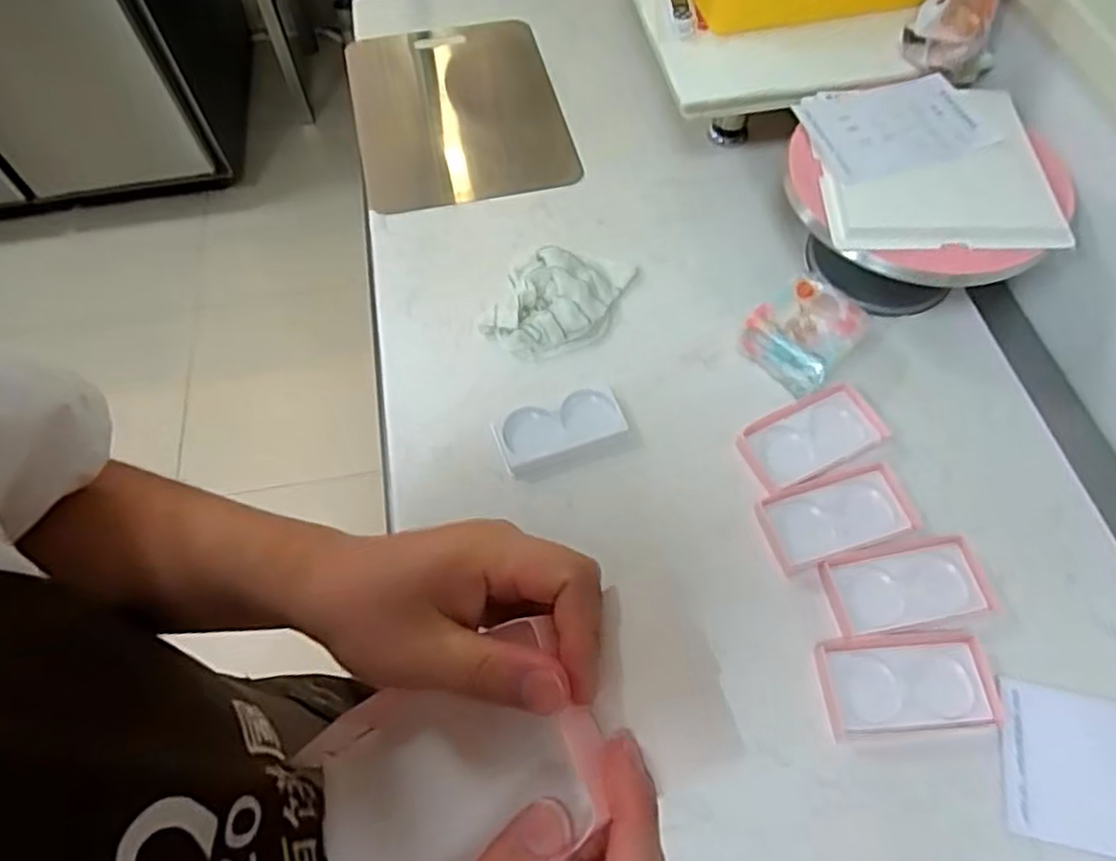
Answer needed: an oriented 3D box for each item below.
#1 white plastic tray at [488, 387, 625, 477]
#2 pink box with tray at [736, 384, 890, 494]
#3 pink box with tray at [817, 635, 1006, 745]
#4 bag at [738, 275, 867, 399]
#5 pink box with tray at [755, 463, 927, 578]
[{"bbox_3d":[0.002,-0.005,0.782,0.140,0.012,0.065,-20,62,-9],"label":"white plastic tray"},{"bbox_3d":[0.275,0.008,0.779,0.156,0.018,0.083,-25,62,-11],"label":"pink box with tray"},{"bbox_3d":[0.322,0.233,0.661,0.148,0.016,0.086,-5,60,0],"label":"pink box with tray"},{"bbox_3d":[0.280,-0.111,0.824,0.107,0.067,0.125,38,68,20],"label":"bag"},{"bbox_3d":[0.291,0.086,0.735,0.157,0.019,0.078,-18,61,-7],"label":"pink box with tray"}]

